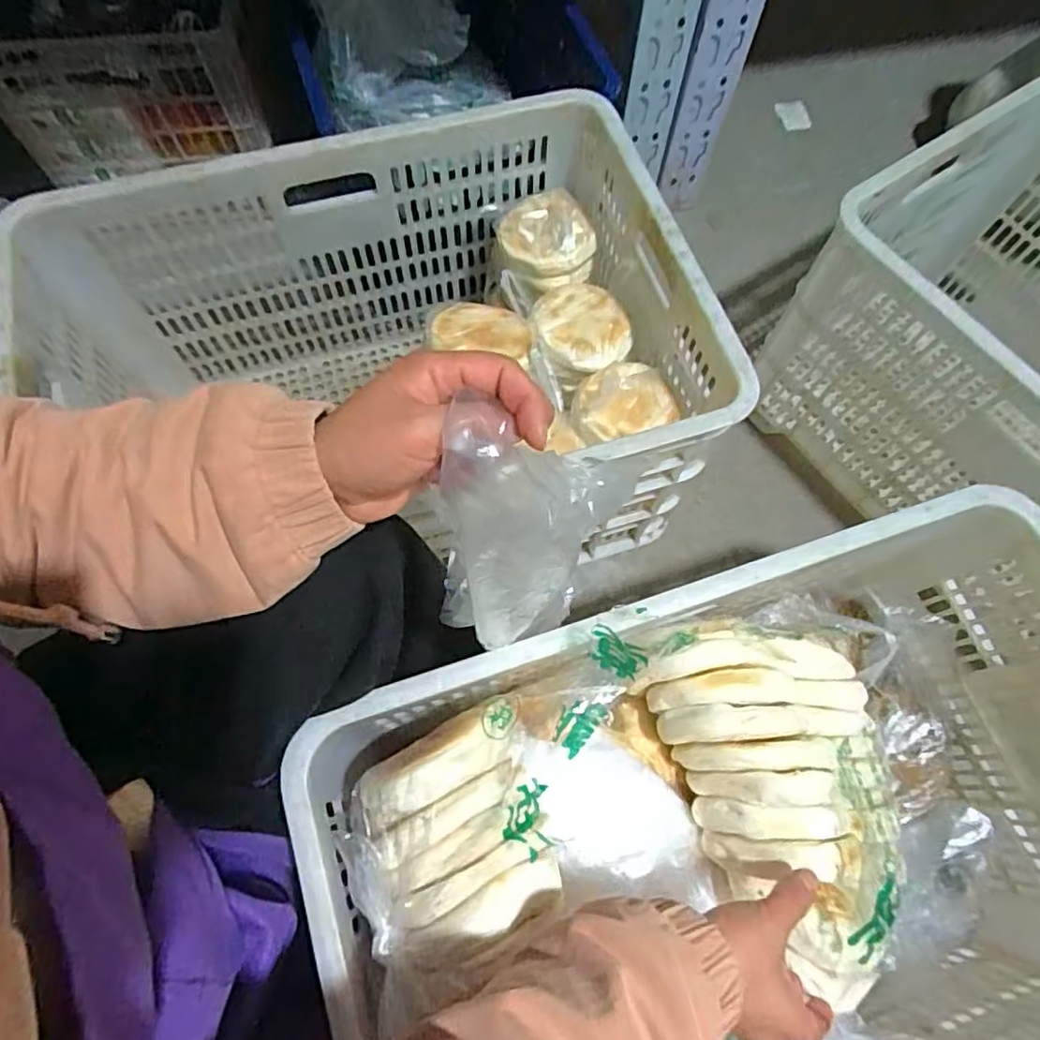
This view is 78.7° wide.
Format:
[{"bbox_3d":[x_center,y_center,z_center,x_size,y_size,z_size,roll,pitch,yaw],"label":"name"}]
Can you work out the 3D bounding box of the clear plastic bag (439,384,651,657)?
[{"bbox_3d":[0.003,0.020,0.339,0.084,0.165,0.032,10,46,2],"label":"clear plastic bag"}]

